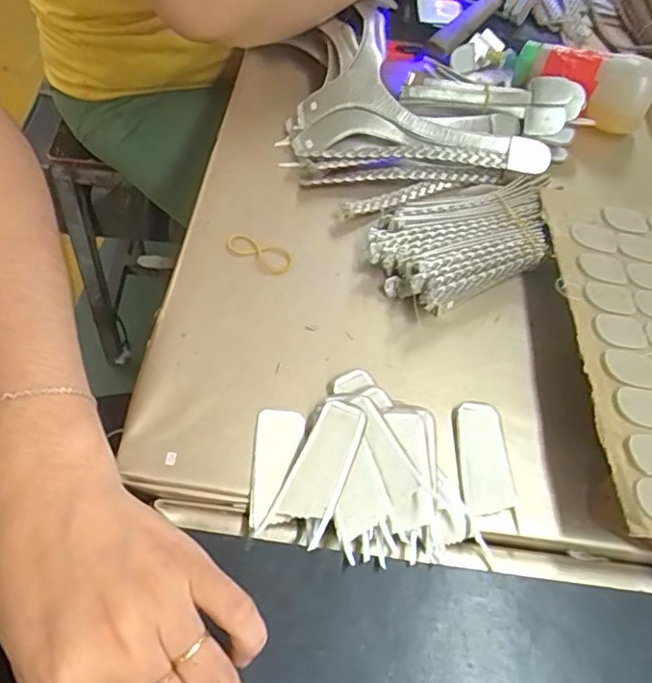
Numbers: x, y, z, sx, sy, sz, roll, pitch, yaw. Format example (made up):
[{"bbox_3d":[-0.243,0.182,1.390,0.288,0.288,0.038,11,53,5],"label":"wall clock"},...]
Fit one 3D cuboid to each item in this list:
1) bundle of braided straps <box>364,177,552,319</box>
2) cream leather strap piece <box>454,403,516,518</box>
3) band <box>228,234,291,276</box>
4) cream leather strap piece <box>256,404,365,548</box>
[{"bbox_3d":[0.110,-0.079,0.438,0.155,0.023,0.079,-22,63,-22],"label":"bundle of braided straps"},{"bbox_3d":[0.096,0.069,0.354,0.030,0.009,0.066,5,56,-7],"label":"cream leather strap piece"},{"bbox_3d":[-0.049,-0.063,0.427,0.050,0.004,0.027,20,58,4],"label":"band"},{"bbox_3d":[-0.003,0.070,0.322,0.032,0.009,0.080,26,56,8],"label":"cream leather strap piece"}]

